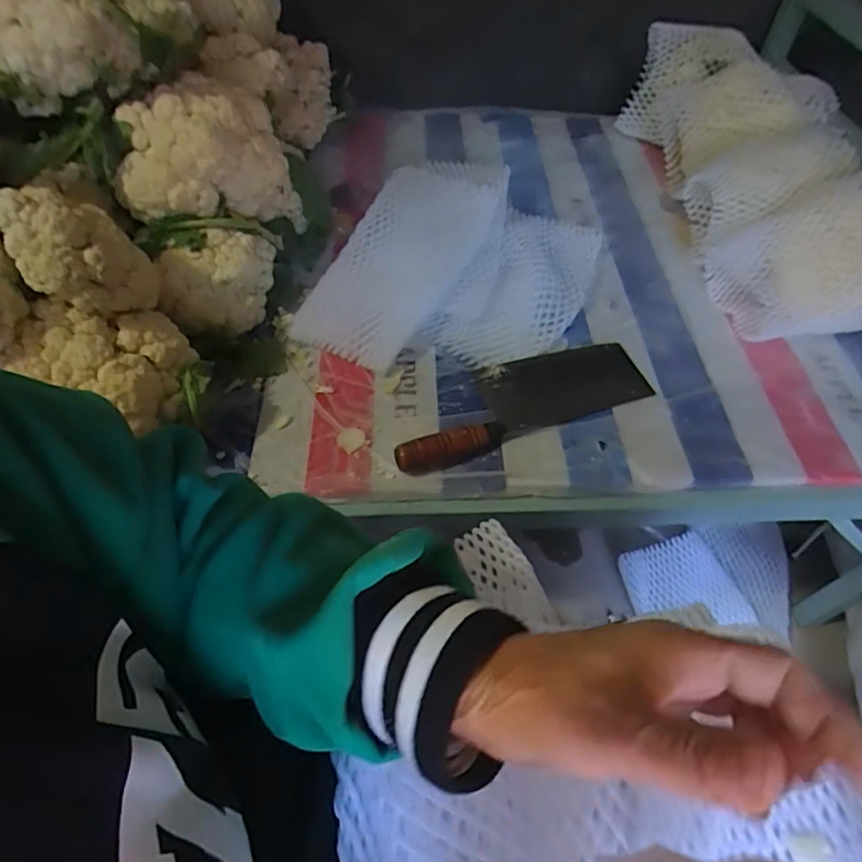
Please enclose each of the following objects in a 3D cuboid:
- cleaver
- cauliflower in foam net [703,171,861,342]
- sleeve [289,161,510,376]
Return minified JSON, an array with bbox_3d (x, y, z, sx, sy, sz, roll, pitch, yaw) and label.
[{"bbox_3d":[0.089,-0.035,0.583,0.280,0.026,0.088,-20,56,-17],"label":"cleaver"},{"bbox_3d":[0.458,-0.199,0.667,0.235,0.132,0.140,-11,54,-11],"label":"cauliflower in foam net"},{"bbox_3d":[-0.015,-0.225,0.699,0.158,0.051,0.369,19,54,12],"label":"sleeve"}]

